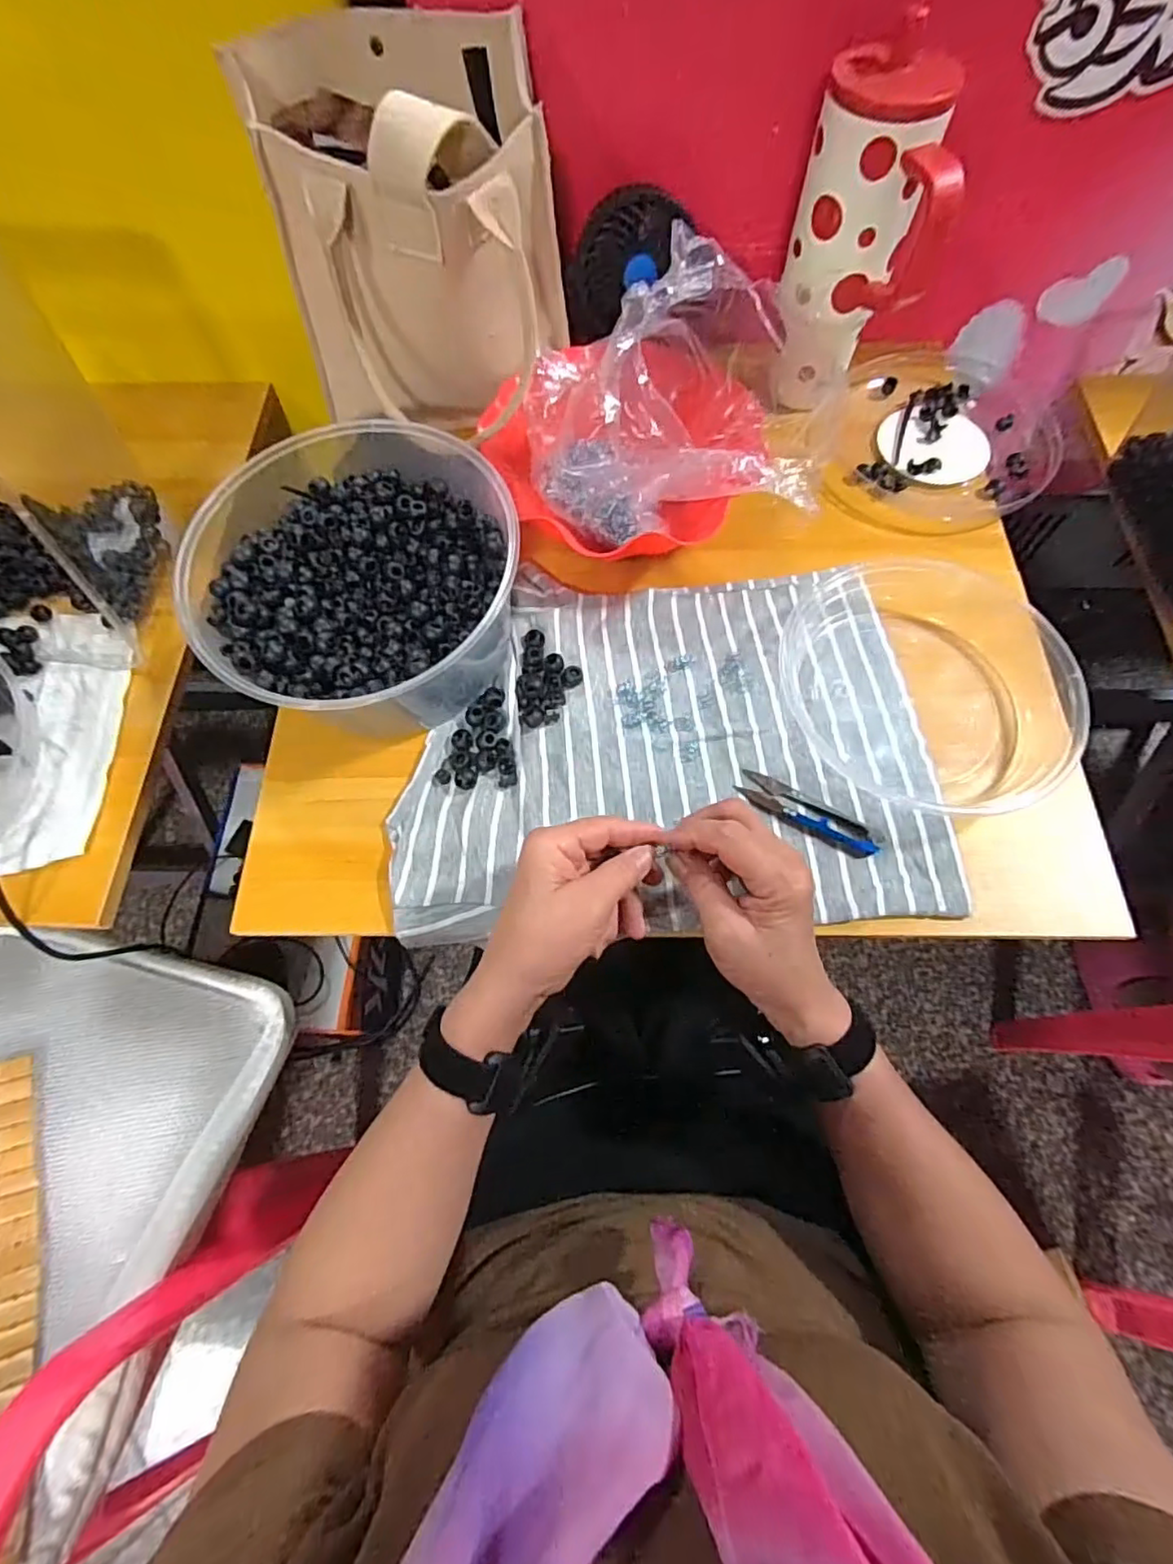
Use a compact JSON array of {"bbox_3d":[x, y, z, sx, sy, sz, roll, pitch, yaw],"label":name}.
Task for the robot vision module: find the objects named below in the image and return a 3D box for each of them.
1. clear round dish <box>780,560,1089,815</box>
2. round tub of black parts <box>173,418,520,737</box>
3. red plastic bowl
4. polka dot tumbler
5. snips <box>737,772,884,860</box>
[{"bbox_3d":[0.248,-0.080,0.456,0.191,0.033,0.196,10,68,5],"label":"clear round dish"},{"bbox_3d":[-0.159,-0.136,0.452,0.220,0.100,0.222,0,67,1],"label":"round tub of black parts"},{"bbox_3d":[0.037,-0.278,0.522,0.209,0.091,0.209,0,67,1],"label":"red plastic bowl"},{"bbox_3d":[0.205,-0.402,0.480,0.090,0.195,0.095,0,67,1],"label":"polka dot tumbler"},{"bbox_3d":[0.155,0.022,0.434,0.099,0.006,0.025,29,71,12],"label":"snips"}]

